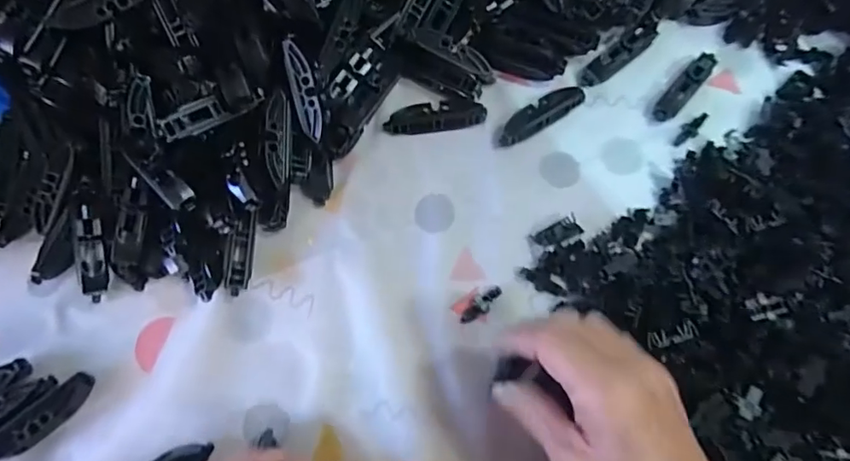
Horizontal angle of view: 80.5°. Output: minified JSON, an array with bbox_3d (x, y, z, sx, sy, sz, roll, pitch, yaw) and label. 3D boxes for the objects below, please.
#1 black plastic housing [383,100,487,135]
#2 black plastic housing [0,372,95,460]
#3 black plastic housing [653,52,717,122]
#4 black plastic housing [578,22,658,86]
[{"bbox_3d":[0.009,-0.093,0.410,0.081,0.009,0.023,-7,72,-1],"label":"black plastic housing"},{"bbox_3d":[-0.257,0.128,0.334,0.073,0.022,0.019,-43,76,-12],"label":"black plastic housing"},{"bbox_3d":[0.218,-0.122,0.415,0.018,0.017,0.077,42,77,13],"label":"black plastic housing"},{"bbox_3d":[0.166,-0.150,0.426,0.078,0.018,0.021,-38,75,-11],"label":"black plastic housing"}]

